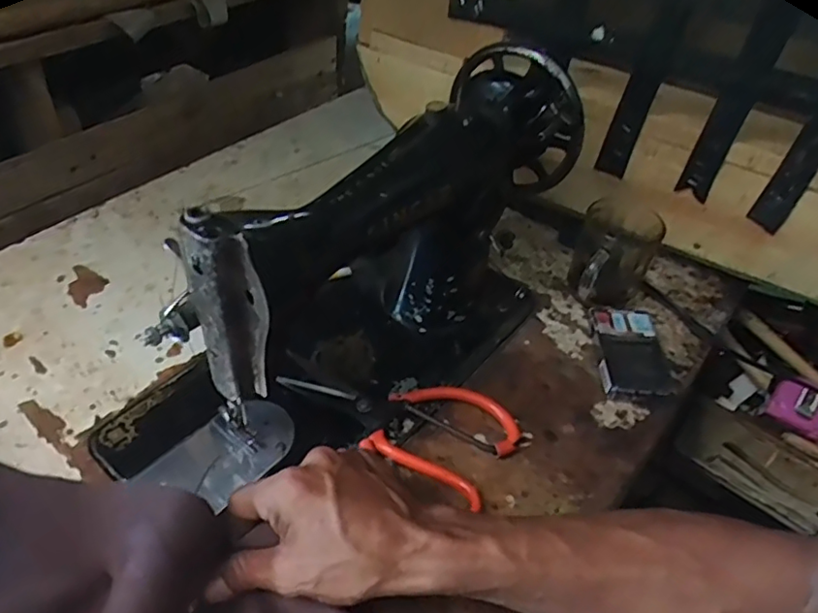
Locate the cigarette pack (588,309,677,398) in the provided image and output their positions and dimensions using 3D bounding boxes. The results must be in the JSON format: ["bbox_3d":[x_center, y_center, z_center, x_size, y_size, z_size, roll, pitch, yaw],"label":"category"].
[{"bbox_3d":[0.201,0.042,0.534,0.065,0.023,0.096,5,45,-1],"label":"cigarette pack"}]

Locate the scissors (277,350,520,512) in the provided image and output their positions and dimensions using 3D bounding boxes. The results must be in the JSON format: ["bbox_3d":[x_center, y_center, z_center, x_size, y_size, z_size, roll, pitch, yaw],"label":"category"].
[{"bbox_3d":[-0.012,0.080,0.475,0.190,0.013,0.086,24,48,17],"label":"scissors"}]

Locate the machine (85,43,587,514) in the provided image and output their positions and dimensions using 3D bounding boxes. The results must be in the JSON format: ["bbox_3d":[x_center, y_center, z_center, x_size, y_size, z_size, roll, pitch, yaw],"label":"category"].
[{"bbox_3d":[-0.013,-0.048,0.477,0.161,0.193,0.342,33,51,24],"label":"machine"}]

